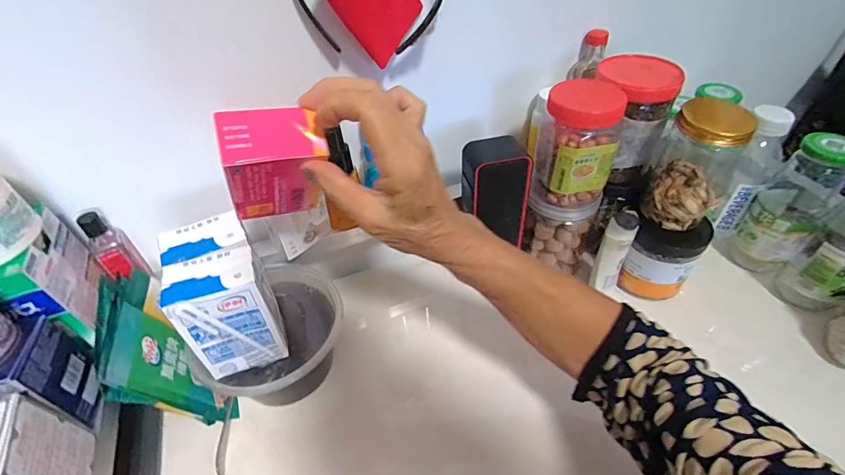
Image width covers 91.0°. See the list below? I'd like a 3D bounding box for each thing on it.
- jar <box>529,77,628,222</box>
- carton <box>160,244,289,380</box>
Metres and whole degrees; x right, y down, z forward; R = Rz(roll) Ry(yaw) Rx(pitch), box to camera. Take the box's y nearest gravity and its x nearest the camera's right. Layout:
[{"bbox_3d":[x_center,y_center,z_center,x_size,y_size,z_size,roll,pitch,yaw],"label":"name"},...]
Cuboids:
[{"bbox_3d":[0.158,-0.080,0.434,0.078,0.146,0.070,15,47,18],"label":"jar"},{"bbox_3d":[-0.155,0.062,0.341,0.069,0.101,0.044,-19,46,-16],"label":"carton"}]

